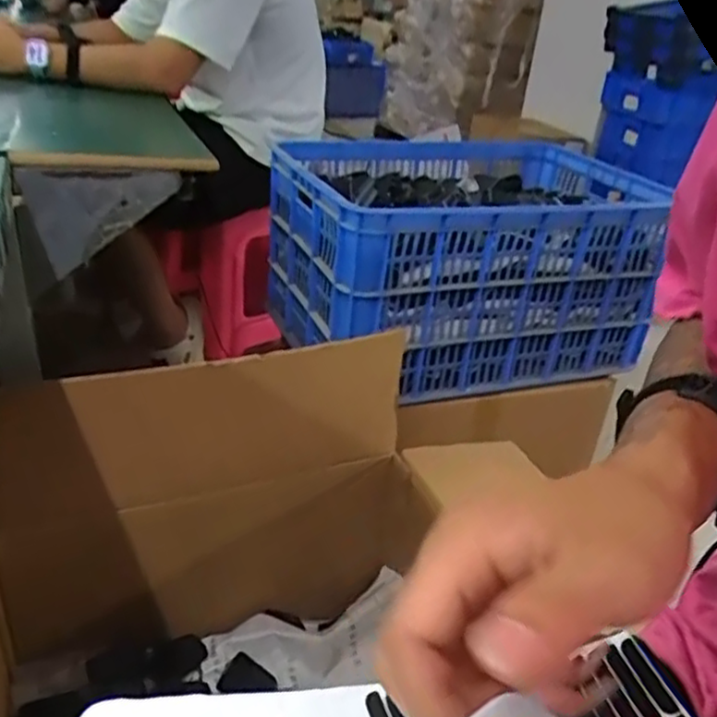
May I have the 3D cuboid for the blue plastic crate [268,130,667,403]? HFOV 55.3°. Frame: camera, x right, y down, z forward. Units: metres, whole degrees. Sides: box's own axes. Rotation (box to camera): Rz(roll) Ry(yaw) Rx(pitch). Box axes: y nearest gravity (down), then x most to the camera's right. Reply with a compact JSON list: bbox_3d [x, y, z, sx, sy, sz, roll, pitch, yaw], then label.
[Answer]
[{"bbox_3d":[0.163,-0.180,1.169,0.572,0.281,0.436,-9,32,-25],"label":"blue plastic crate"}]

